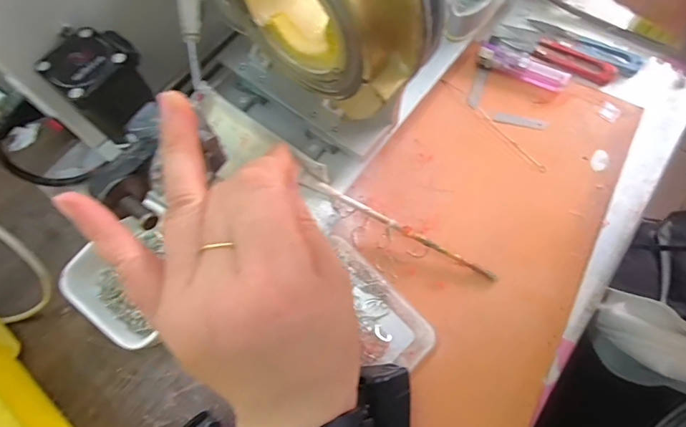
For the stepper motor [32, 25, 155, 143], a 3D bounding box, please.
[{"bbox_3d":[-0.146,-0.081,0.261,0.054,0.040,0.049,38,74,12],"label":"stepper motor"}]

